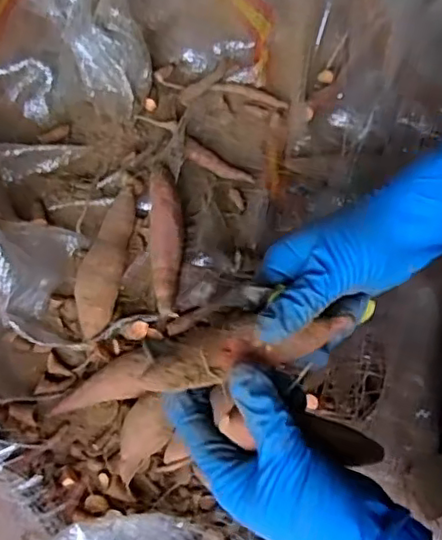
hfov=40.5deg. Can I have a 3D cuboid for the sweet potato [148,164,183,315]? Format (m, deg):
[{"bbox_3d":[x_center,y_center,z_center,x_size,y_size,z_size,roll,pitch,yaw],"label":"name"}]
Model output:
[{"bbox_3d":[-0.042,-0.024,0.465,0.024,0.023,0.116,-4,75,-2],"label":"sweet potato"}]

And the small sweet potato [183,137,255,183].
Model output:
[{"bbox_3d":[-0.003,-0.087,0.493,0.063,0.012,0.016,30,76,7],"label":"small sweet potato"}]

